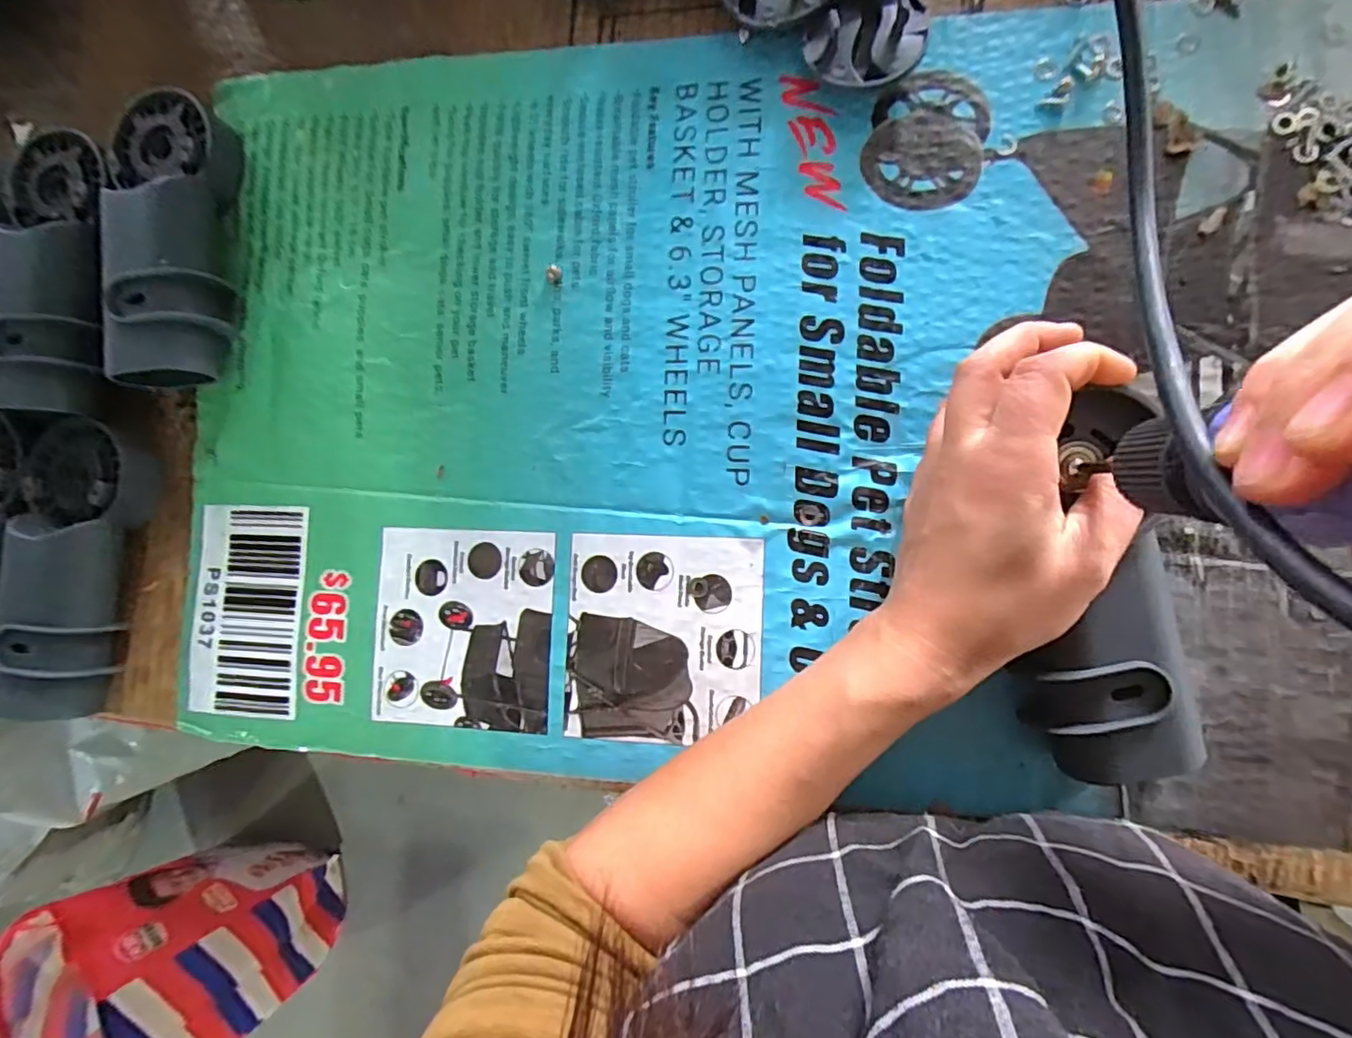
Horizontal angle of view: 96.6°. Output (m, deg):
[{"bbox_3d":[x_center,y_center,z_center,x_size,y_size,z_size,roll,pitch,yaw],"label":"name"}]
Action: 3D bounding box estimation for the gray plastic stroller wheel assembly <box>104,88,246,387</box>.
[{"bbox_3d":[-0.284,-0.160,0.337,0.061,0.046,0.163,-3,88,9],"label":"gray plastic stroller wheel assembly"}]

